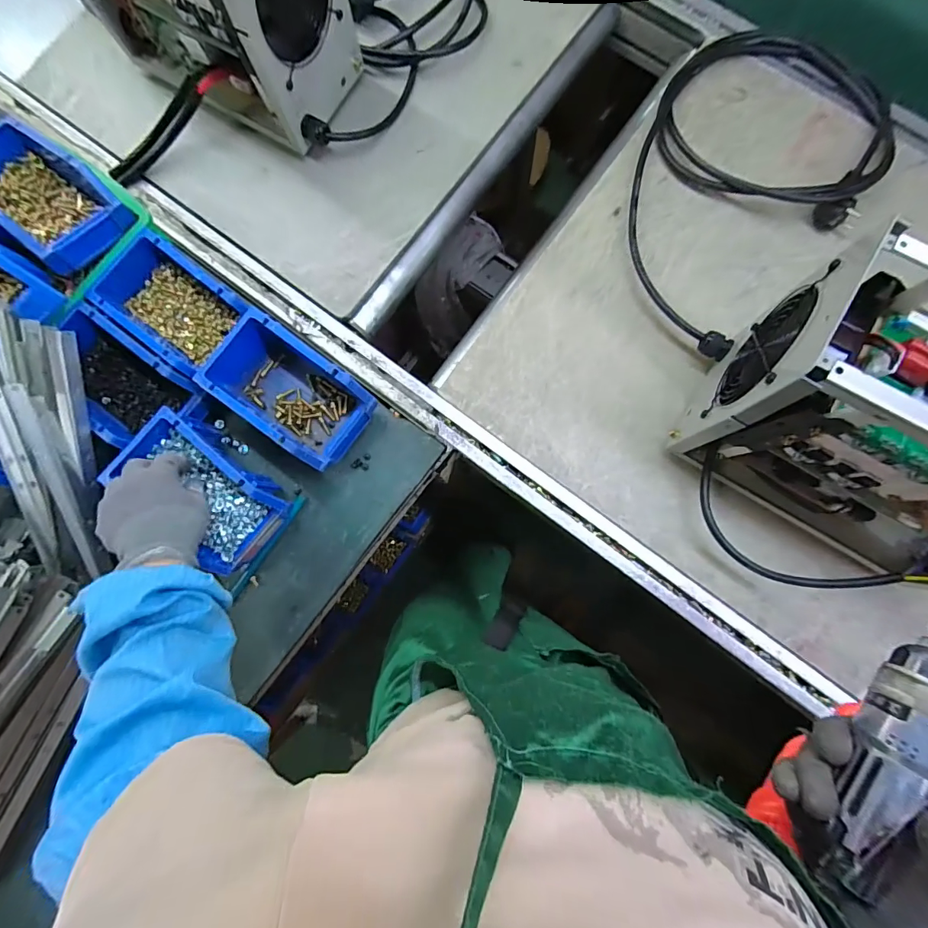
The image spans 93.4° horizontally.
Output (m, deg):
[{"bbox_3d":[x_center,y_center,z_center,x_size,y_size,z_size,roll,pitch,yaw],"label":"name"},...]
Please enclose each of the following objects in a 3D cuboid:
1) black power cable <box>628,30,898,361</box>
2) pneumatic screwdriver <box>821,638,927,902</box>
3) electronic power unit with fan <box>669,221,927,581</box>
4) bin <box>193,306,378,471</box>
[{"bbox_3d":[0.327,-0.359,0.540,0.274,0.037,0.408,44,86,7],"label":"black power cable"},{"bbox_3d":[0.278,0.136,0.260,0.033,0.032,0.221,32,83,5],"label":"pneumatic screwdriver"},{"bbox_3d":[0.379,-0.024,0.388,0.291,0.247,0.145,29,85,6],"label":"electronic power unit with fan"},{"bbox_3d":[-0.189,-0.078,0.486,0.159,0.075,0.097,36,85,7],"label":"bin"}]

